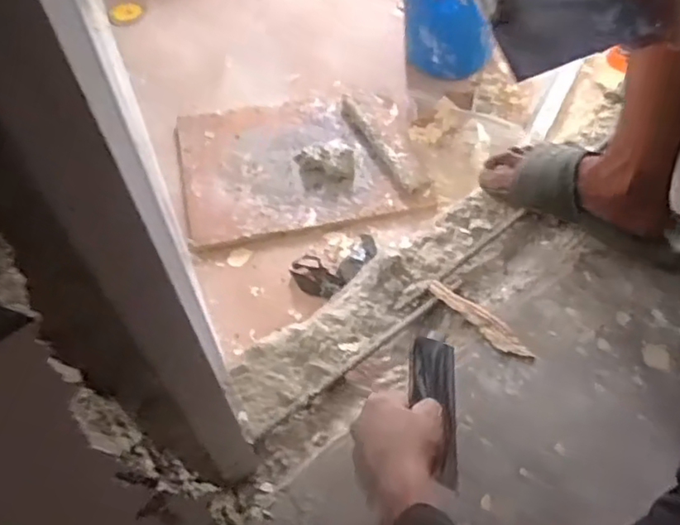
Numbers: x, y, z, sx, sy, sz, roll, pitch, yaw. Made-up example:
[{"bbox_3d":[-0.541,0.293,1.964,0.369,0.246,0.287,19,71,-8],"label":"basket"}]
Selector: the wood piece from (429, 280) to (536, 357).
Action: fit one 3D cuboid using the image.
[{"bbox_3d":[0.175,0.070,0.789,0.149,0.022,0.030,36,64,24],"label":"wood piece"}]

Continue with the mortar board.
[{"bbox_3d":[-0.085,-0.215,1.298,0.487,0.031,0.355,-10,57,-5],"label":"mortar board"}]

